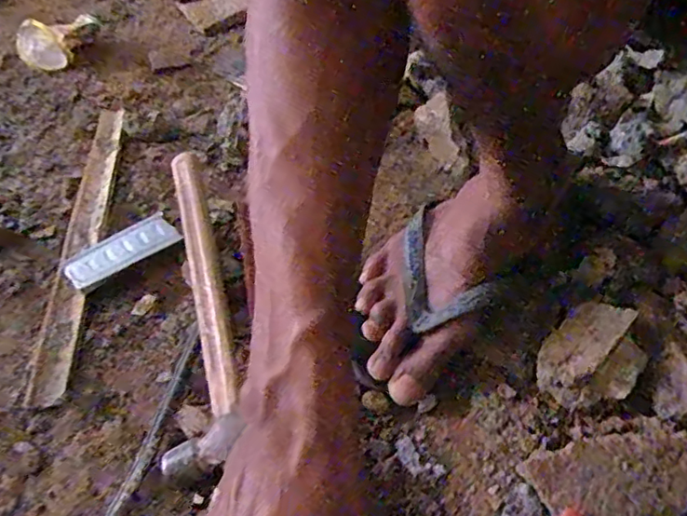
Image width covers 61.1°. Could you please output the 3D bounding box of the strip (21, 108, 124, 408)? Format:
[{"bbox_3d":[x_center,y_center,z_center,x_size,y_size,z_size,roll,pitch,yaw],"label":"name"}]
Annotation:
[{"bbox_3d":[-0.245,-0.028,0.550,0.033,0.009,0.363,-6,51,0],"label":"strip"}]

